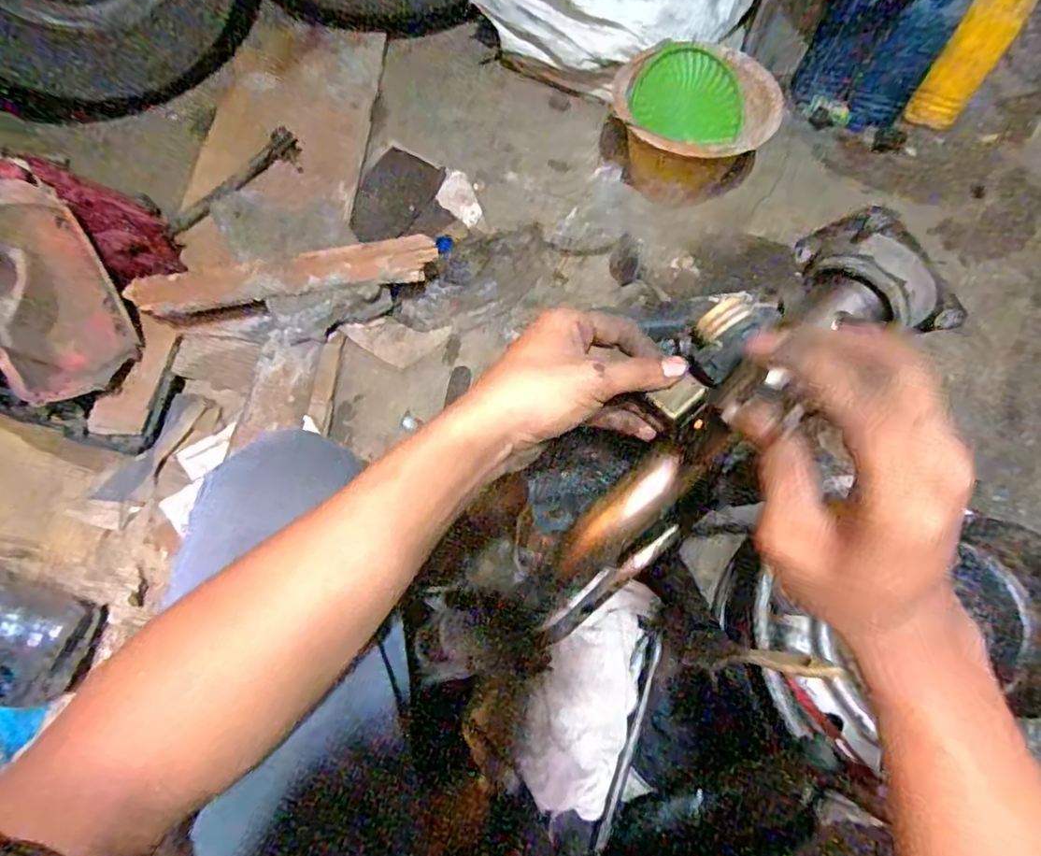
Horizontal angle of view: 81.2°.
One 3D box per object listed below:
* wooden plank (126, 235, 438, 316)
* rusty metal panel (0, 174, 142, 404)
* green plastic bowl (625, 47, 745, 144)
[{"bbox_3d":[-0.330,-0.214,0.864,0.419,0.035,0.066,-9,67,-5],"label":"wooden plank"},{"bbox_3d":[-0.668,-0.192,0.770,0.262,0.062,0.316,-14,100,-33],"label":"rusty metal panel"},{"bbox_3d":[0.264,-0.525,0.955,0.171,0.030,0.175,1,67,-1],"label":"green plastic bowl"}]

